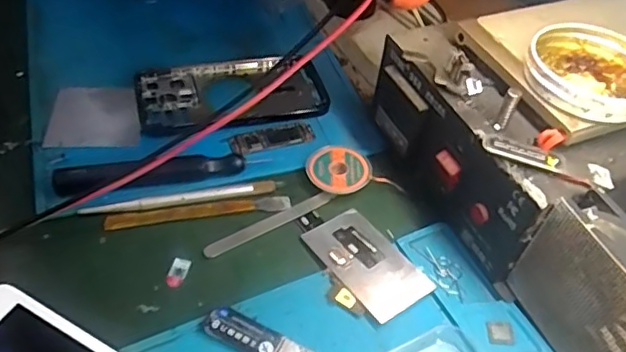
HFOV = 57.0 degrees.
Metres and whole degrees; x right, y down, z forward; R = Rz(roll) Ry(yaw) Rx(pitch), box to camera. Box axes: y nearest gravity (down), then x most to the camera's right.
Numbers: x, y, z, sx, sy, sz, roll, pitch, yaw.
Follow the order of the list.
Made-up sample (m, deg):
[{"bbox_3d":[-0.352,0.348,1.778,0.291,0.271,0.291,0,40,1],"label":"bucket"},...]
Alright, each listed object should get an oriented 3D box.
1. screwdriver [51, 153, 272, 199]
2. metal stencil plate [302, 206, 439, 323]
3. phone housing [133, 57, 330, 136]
[{"bbox_3d":[-0.104,-0.004,0.395,0.136,0.015,0.024,-10,48,-14],"label":"screwdriver"},{"bbox_3d":[0.033,0.054,0.366,0.045,0.005,0.079,-27,54,-24],"label":"metal stencil plate"},{"bbox_3d":[-0.064,-0.068,0.464,0.148,0.011,0.073,-9,48,-13],"label":"phone housing"}]

